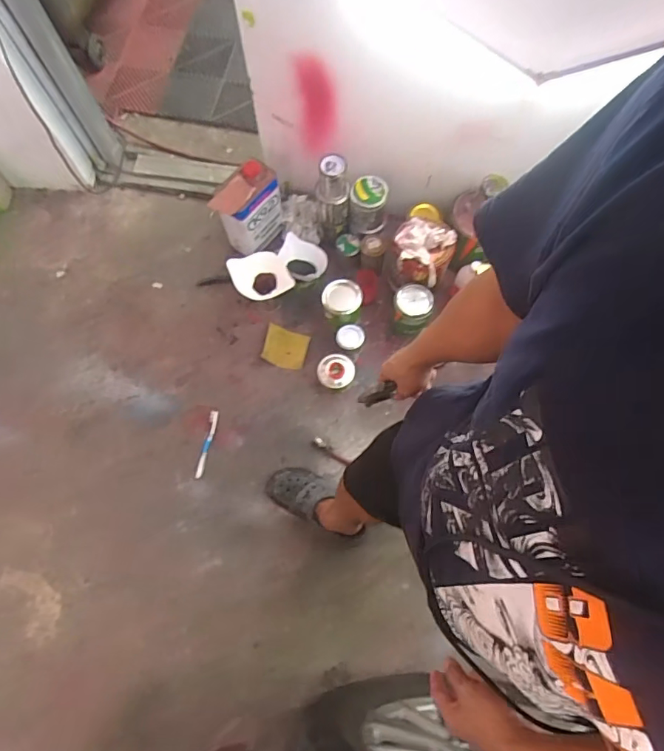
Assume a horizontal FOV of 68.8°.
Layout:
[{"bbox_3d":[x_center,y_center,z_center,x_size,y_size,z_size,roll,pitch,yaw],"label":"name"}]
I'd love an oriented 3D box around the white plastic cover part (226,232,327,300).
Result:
[{"bbox_3d":[-0.139,-0.309,1.408,0.166,0.105,0.293,46,52,13],"label":"white plastic cover part"}]

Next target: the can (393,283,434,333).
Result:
[{"bbox_3d":[0.227,-0.189,1.389,0.107,0.119,0.110,0,73,1],"label":"can"}]

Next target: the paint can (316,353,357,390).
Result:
[{"bbox_3d":[0.010,-0.010,1.374,0.106,0.058,0.104,30,76,9],"label":"paint can"}]

